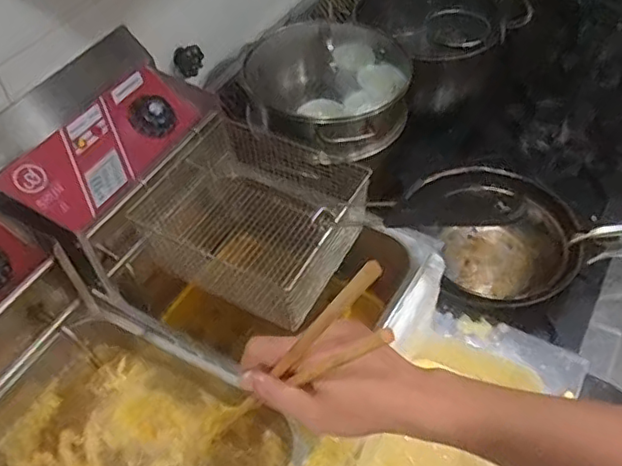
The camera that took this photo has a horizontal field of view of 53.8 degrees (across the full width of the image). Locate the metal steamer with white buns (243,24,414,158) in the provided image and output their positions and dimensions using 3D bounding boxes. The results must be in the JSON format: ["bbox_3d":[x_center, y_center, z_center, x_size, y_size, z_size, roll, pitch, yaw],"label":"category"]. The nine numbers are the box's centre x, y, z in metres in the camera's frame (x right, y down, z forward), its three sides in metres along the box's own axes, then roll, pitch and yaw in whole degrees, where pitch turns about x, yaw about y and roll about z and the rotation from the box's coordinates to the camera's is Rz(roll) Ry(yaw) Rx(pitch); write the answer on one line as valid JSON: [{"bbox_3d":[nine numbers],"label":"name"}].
[{"bbox_3d":[0.021,-0.219,0.927,0.243,0.121,0.200,8,50,9],"label":"metal steamer with white buns"}]

